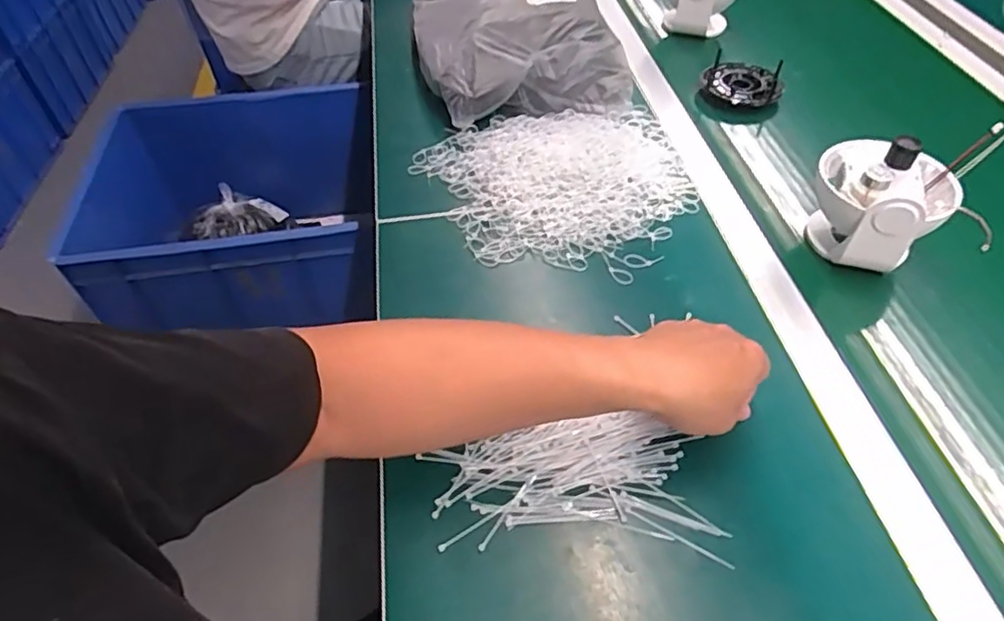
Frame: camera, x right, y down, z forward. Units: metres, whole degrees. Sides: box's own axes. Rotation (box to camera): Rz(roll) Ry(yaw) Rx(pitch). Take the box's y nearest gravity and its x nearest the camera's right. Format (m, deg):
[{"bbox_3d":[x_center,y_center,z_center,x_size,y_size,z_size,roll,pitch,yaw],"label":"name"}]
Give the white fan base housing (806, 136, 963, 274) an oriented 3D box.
[{"bbox_3d":[0.352,-0.104,0.581,0.112,0.110,0.116,27,54,24],"label":"white fan base housing"}]

